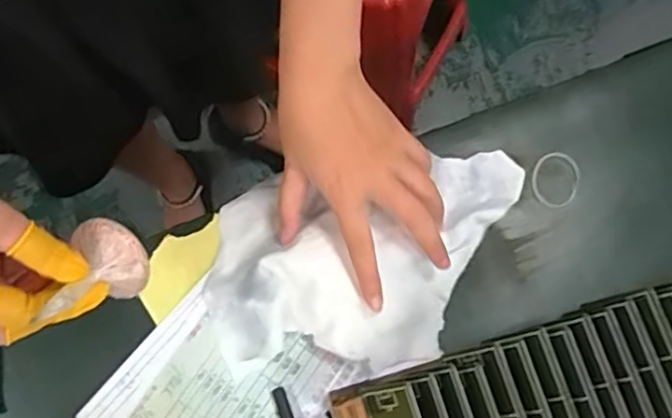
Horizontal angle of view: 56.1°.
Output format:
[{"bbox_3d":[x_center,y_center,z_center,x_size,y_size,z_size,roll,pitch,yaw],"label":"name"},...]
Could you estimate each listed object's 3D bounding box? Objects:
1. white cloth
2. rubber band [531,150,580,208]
[{"bbox_3d":[0.024,0.041,0.468,0.239,0.040,0.149,-7,78,-2],"label":"white cloth"},{"bbox_3d":[0.176,-0.024,0.503,0.042,0.006,0.042,-31,87,-9],"label":"rubber band"}]

